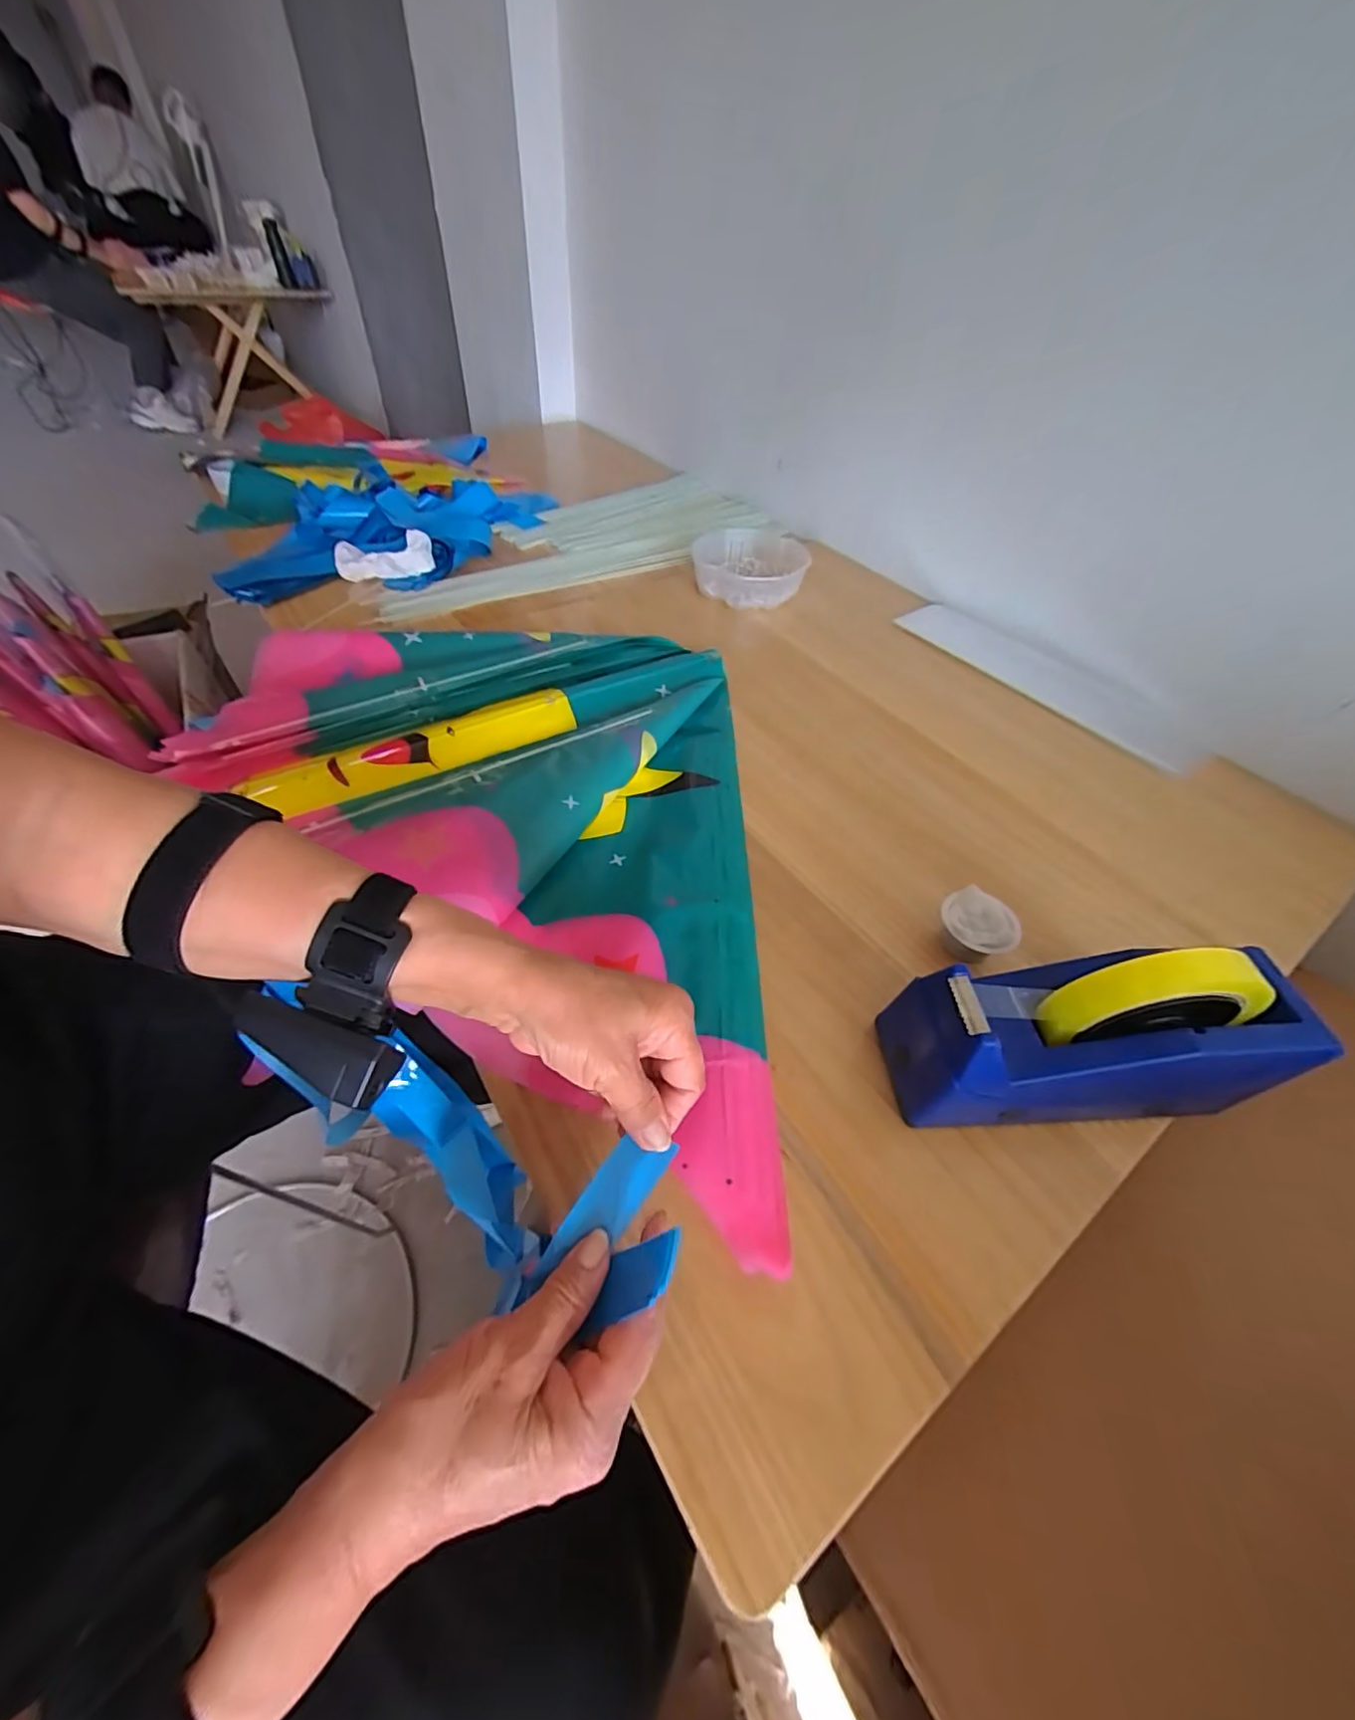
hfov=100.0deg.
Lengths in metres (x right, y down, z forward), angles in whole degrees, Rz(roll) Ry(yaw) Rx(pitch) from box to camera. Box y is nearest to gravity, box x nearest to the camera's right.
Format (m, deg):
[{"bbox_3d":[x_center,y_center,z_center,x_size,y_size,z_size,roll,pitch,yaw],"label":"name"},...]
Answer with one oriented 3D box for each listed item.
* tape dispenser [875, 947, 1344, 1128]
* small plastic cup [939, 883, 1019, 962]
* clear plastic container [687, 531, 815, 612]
[{"bbox_3d":[0.229,0.094,0.315,0.195,0.137,0.062,0,50,-4],"label":"tape dispenser"},{"bbox_3d":[0.218,0.051,0.419,0.051,0.037,0.059,10,50,4],"label":"small plastic cup"},{"bbox_3d":[0.098,-0.403,0.785,0.148,0.048,0.172,1,50,-3],"label":"clear plastic container"}]

